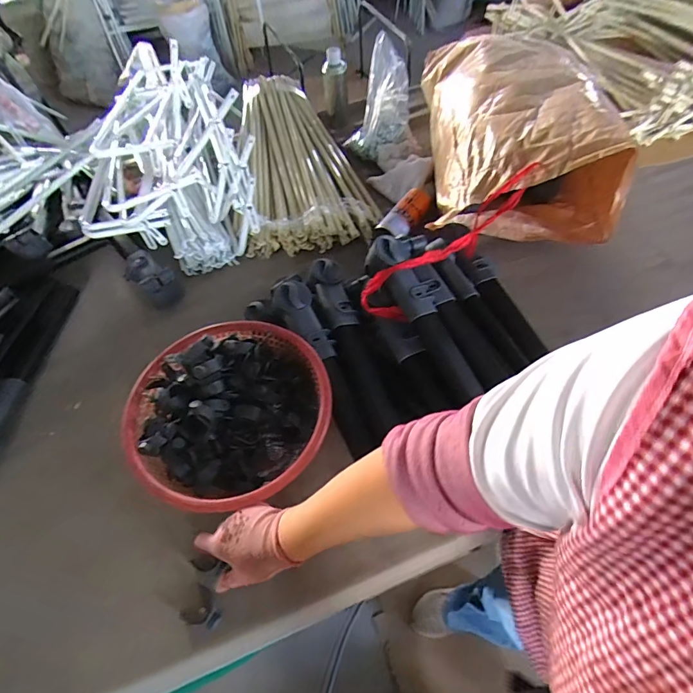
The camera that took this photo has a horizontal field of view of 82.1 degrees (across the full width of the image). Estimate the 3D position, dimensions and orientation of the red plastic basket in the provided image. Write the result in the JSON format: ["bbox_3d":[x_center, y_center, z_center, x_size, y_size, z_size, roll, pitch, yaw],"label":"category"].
[{"bbox_3d":[-0.172,0.103,0.625,0.296,0.092,0.299,-5,56,0],"label":"red plastic basket"}]

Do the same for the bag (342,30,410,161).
[{"bbox_3d":[0.078,-0.619,0.996,0.155,0.241,0.127,4,56,6],"label":"bag"}]

